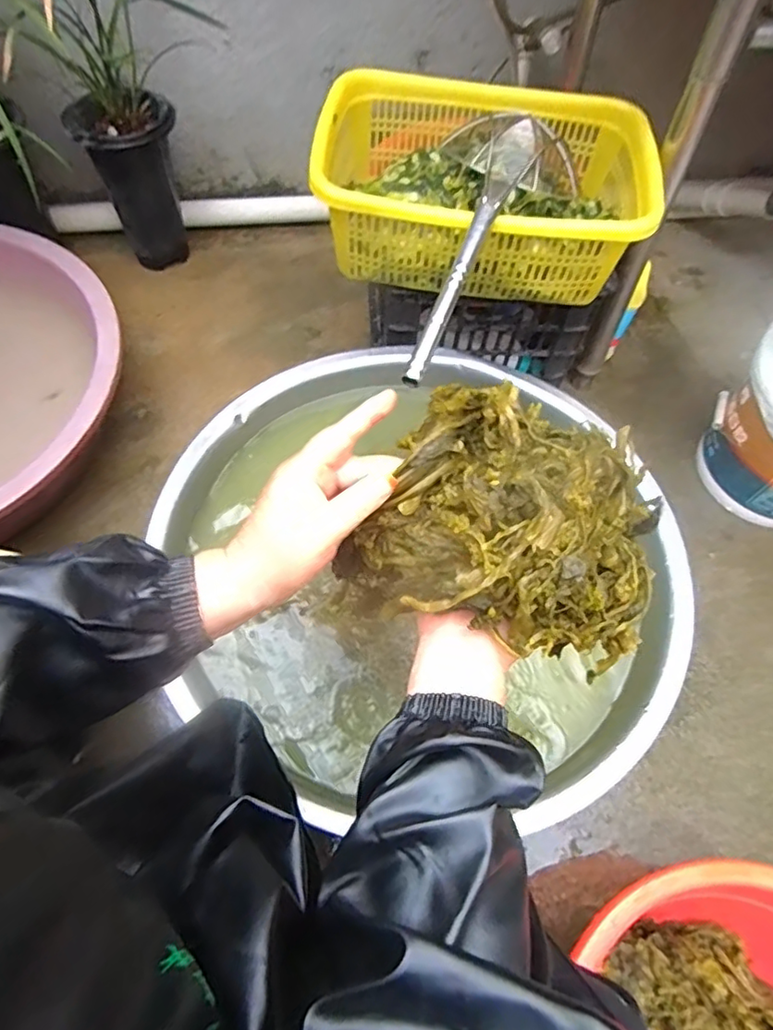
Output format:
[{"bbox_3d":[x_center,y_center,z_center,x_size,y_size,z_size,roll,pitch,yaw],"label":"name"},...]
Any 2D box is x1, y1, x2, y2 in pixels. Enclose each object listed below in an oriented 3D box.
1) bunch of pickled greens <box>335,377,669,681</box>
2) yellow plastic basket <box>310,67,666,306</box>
[{"bbox_3d":[0.083,0.006,0.387,0.204,0.088,0.151,13,61,4],"label":"bunch of pickled greens"},{"bbox_3d":[0.128,-0.447,0.791,0.426,0.138,0.287,9,61,0],"label":"yellow plastic basket"}]

